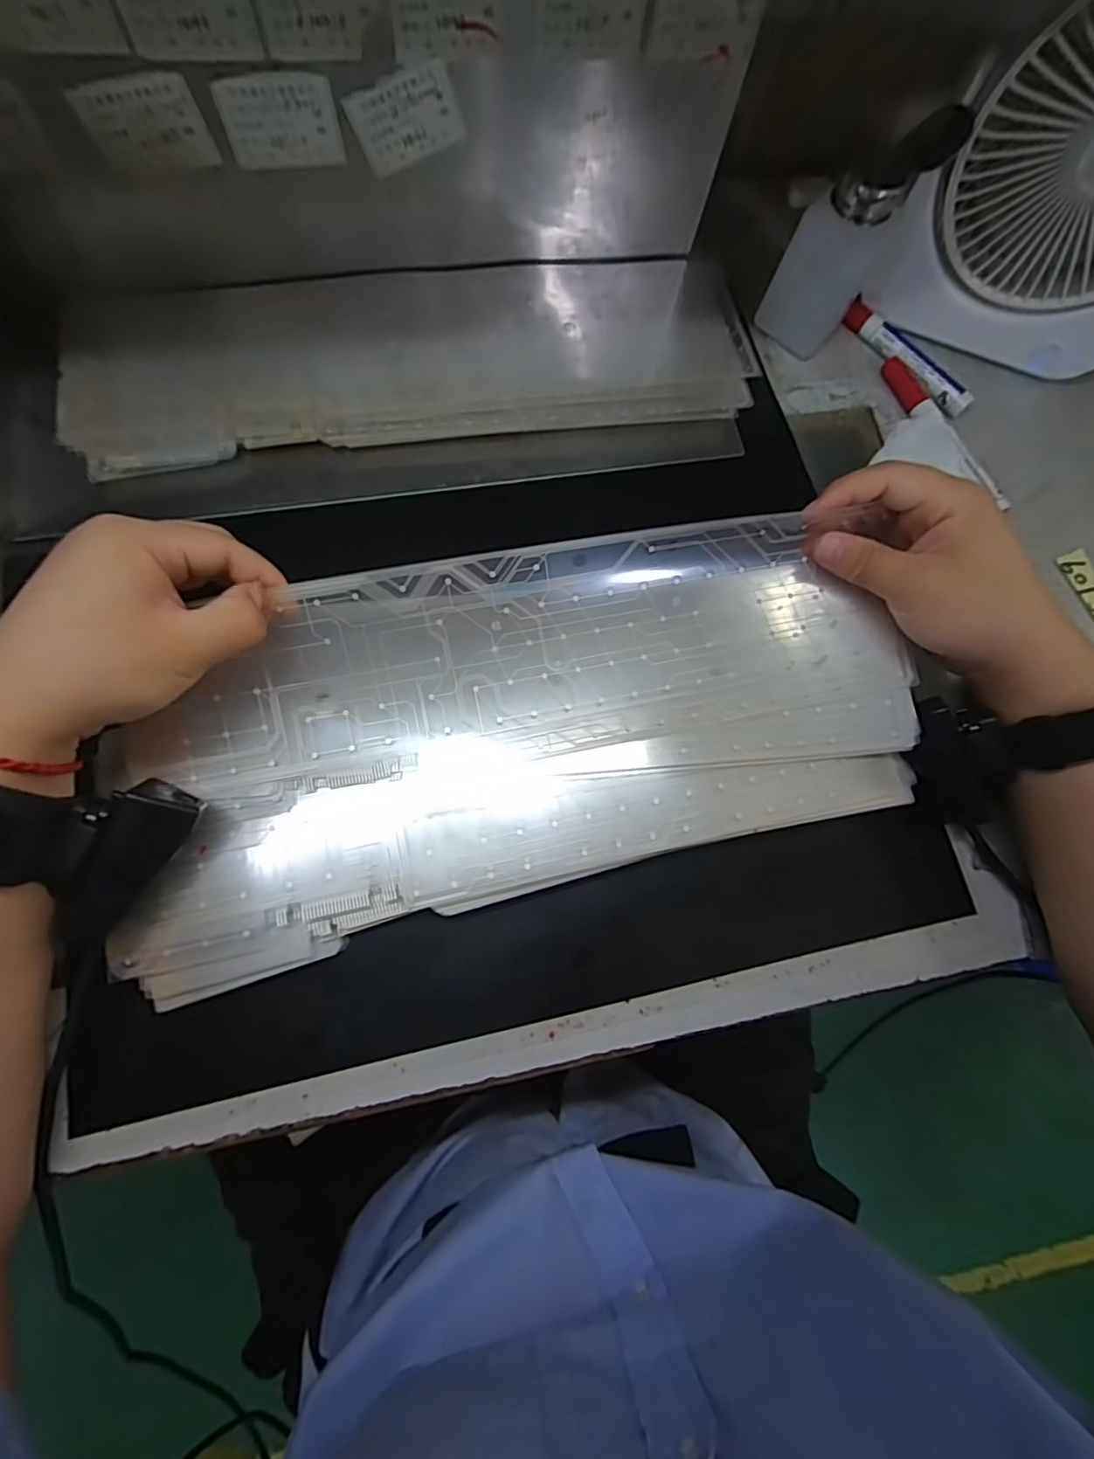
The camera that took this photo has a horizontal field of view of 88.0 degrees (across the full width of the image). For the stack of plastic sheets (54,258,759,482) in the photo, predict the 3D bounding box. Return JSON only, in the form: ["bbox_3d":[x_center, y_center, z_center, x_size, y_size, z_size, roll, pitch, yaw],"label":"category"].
[{"bbox_3d":[-0.082,-0.254,0.383,0.444,0.023,0.140,-10,75,-8],"label":"stack of plastic sheets"}]

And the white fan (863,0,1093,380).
[{"bbox_3d":[0.329,-0.330,0.350,0.177,0.188,0.052,18,73,0],"label":"white fan"}]

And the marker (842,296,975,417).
[{"bbox_3d":[0.268,-0.277,0.423,0.018,0.017,0.115,-36,80,-14],"label":"marker"}]

